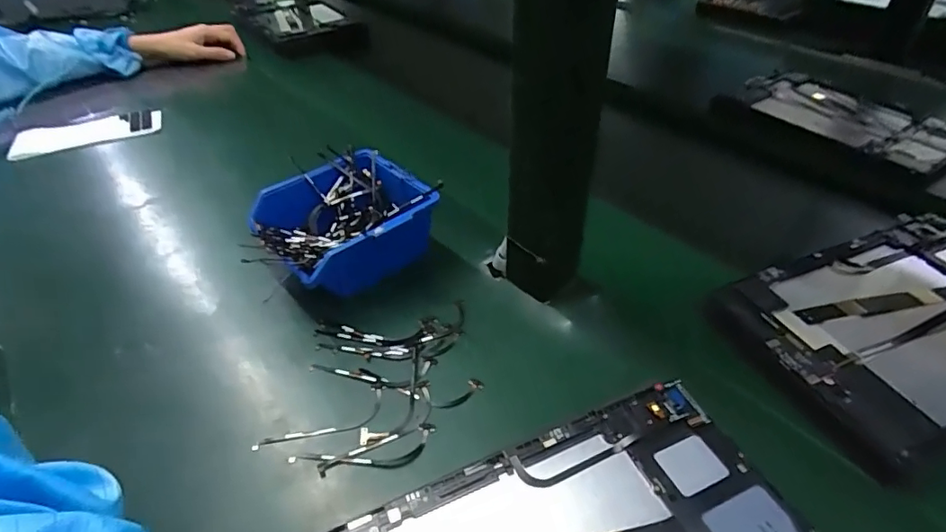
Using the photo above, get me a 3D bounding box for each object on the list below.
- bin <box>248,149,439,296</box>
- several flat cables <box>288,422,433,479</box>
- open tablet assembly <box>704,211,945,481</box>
[{"bbox_3d":[-0.102,-0.030,0.440,0.130,0.061,0.119,-32,49,-28],"label":"bin"},{"bbox_3d":[-0.067,0.112,0.324,0.086,0.004,0.026,-7,42,-4],"label":"several flat cables"},{"bbox_3d":[0.301,0.036,0.370,0.244,0.008,0.150,-16,42,-16],"label":"open tablet assembly"}]

